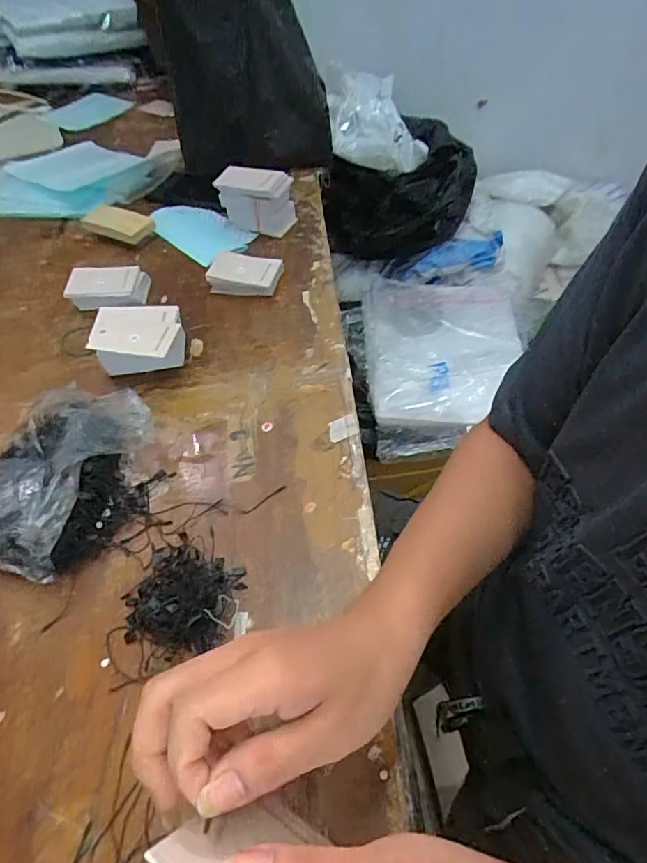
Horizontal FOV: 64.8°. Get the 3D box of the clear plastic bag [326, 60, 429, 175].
[{"bbox_3d":[0.128,-0.775,1.241,0.227,0.182,0.247,-3,52,2],"label":"clear plastic bag"}]

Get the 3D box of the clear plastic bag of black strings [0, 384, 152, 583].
[{"bbox_3d":[-0.223,0.033,0.434,0.124,0.069,0.169,13,54,14],"label":"clear plastic bag of black strings"}]

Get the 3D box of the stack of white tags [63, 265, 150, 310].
[{"bbox_3d":[-0.265,-0.178,0.629,0.090,0.028,0.059,-3,52,2],"label":"stack of white tags"}]

